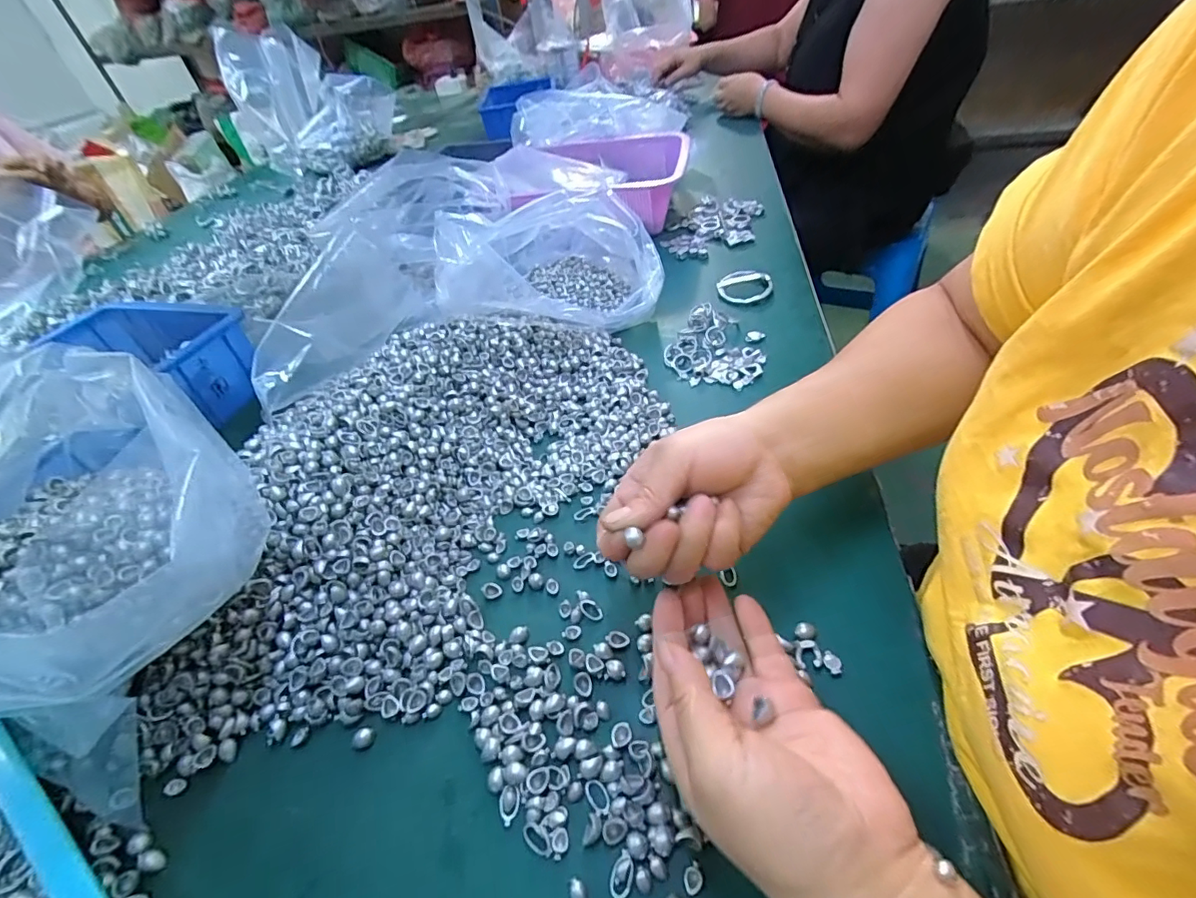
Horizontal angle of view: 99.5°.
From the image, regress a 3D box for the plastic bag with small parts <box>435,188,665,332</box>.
[{"bbox_3d":[-0.048,-0.218,0.554,0.210,0.121,0.184,-7,45,3],"label":"plastic bag with small parts"}]

